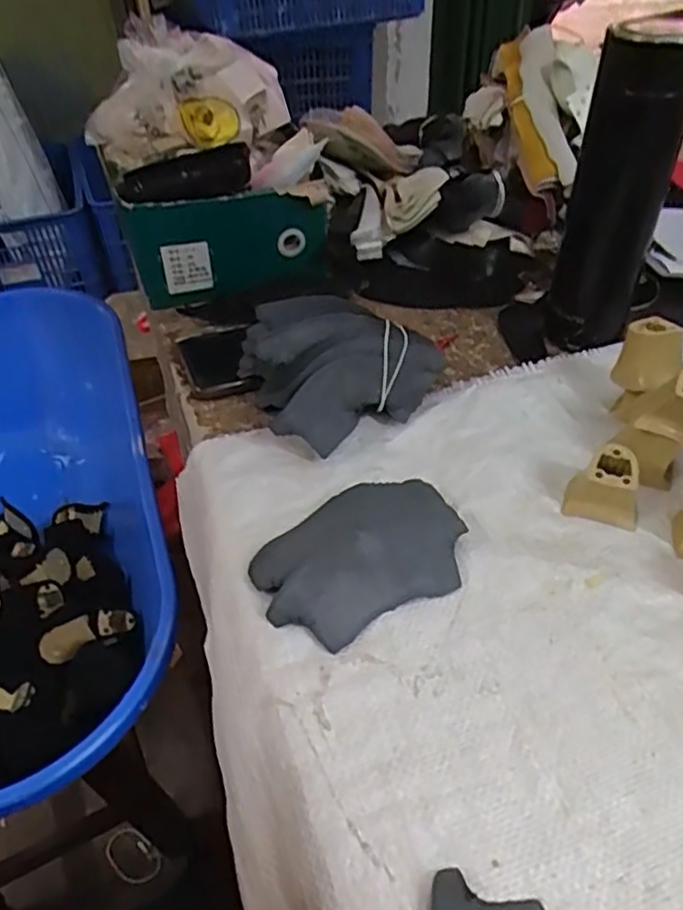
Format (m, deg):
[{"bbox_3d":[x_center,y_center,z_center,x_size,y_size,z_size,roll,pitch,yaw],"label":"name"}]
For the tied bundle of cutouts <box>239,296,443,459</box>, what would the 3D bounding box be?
[{"bbox_3d":[-0.003,-0.068,0.476,0.131,0.064,0.115,-19,46,-19],"label":"tied bundle of cutouts"}]

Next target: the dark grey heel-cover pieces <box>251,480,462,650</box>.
[{"bbox_3d":[0.012,0.057,0.384,0.124,0.018,0.083,-23,47,-22],"label":"dark grey heel-cover pieces"}]

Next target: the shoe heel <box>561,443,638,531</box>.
[{"bbox_3d":[0.162,0.018,0.407,0.043,0.037,0.035,10,44,11],"label":"shoe heel"}]

